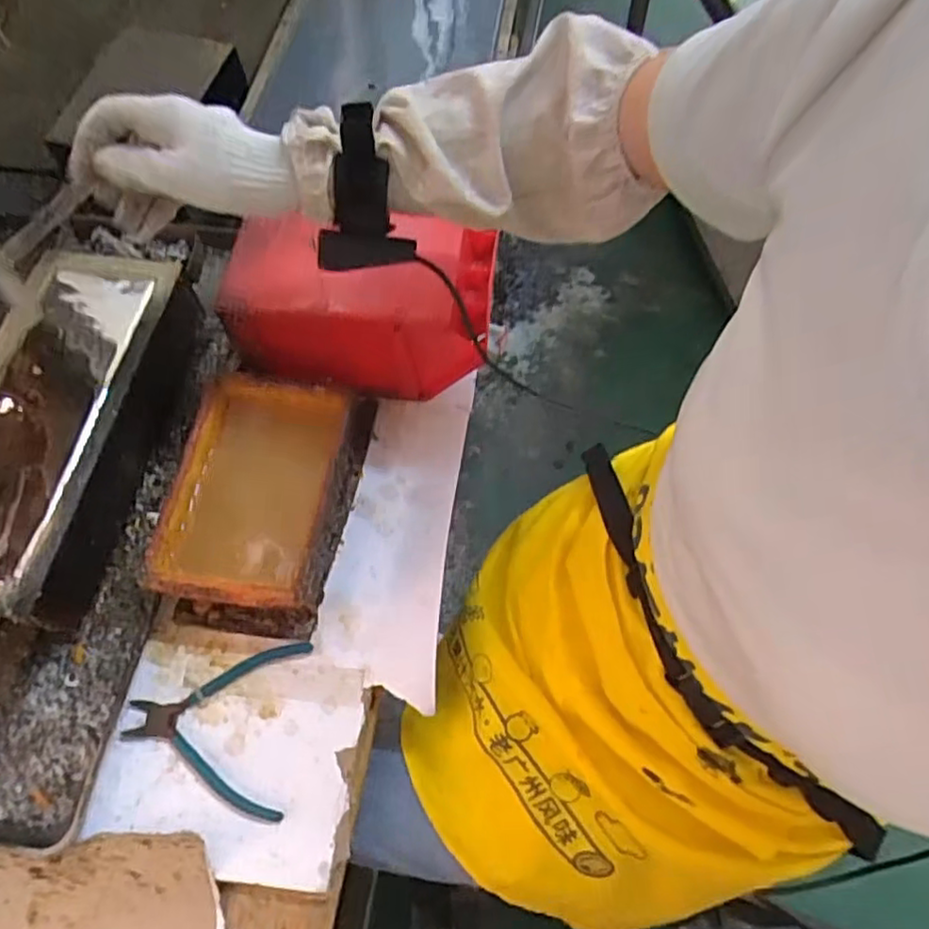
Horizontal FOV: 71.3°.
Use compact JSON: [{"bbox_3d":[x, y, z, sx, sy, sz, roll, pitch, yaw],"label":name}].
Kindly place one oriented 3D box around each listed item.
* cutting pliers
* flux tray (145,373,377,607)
[{"bbox_3d":[-0.198,0.202,0.507,0.133,0.007,0.125,3,64,2],"label":"cutting pliers"},{"bbox_3d":[-0.171,0.021,0.563,0.136,0.064,0.212,7,64,4],"label":"flux tray"}]

